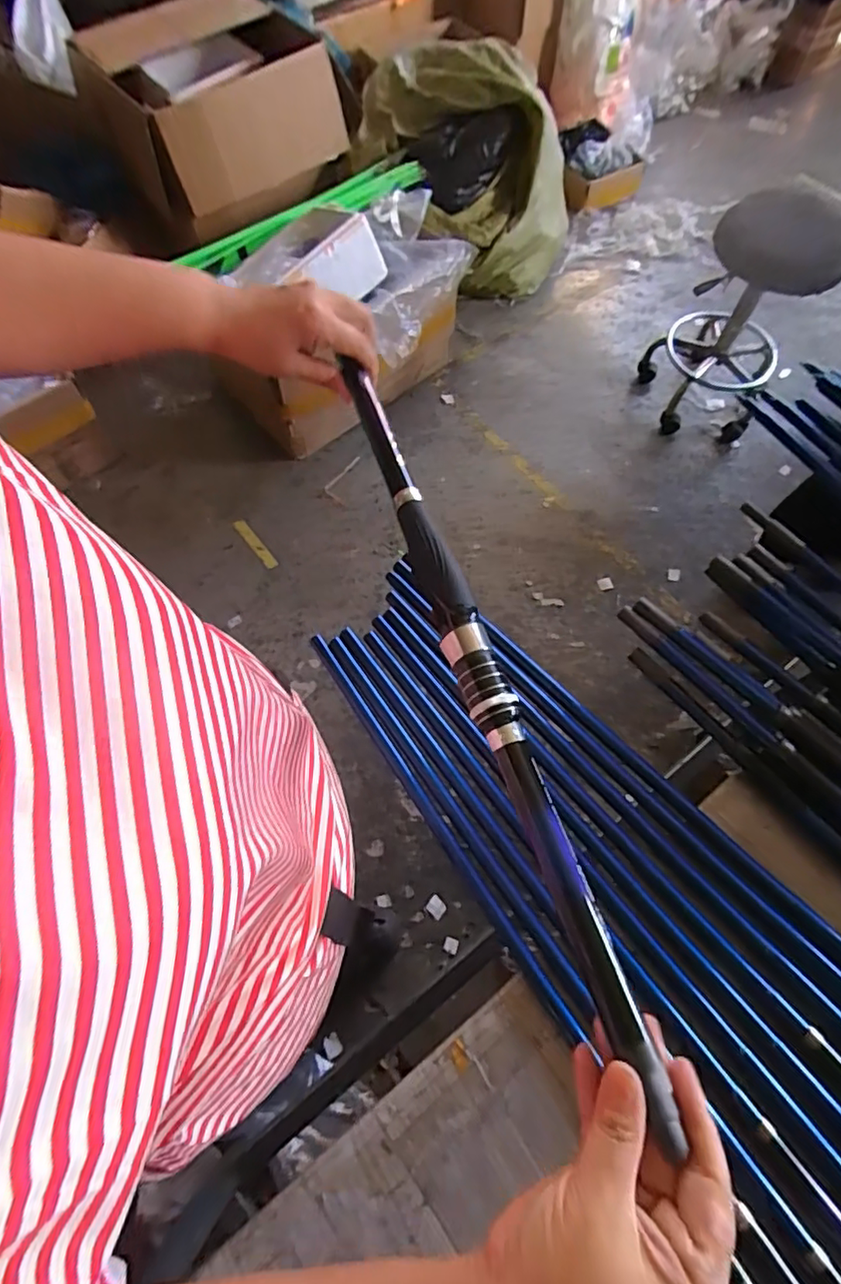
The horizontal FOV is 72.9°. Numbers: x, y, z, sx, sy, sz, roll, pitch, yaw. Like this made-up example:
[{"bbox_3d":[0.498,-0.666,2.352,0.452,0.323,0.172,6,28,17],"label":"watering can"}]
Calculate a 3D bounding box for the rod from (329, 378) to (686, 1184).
[{"bbox_3d":[0.027,0.000,0.350,0.025,0.025,0.482,-17,65,-7],"label":"rod"}]

